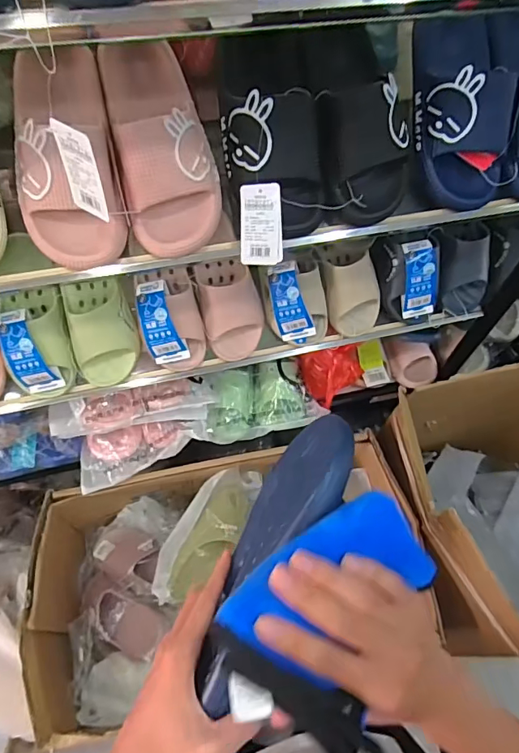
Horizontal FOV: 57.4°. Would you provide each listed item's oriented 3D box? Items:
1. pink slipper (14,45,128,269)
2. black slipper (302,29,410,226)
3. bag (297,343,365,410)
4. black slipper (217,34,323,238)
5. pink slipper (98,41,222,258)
[{"bbox_3d":[-0.211,-0.240,0.518,0.105,0.056,0.229,-4,99,-6],"label":"pink slipper"},{"bbox_3d":[0.123,-0.307,0.564,0.106,0.063,0.224,-17,96,-13],"label":"black slipper"},{"bbox_3d":[0.160,-0.011,0.995,0.132,0.091,0.111,-6,60,-7],"label":"bag"},{"bbox_3d":[0.014,-0.285,0.564,0.114,0.229,0.090,-7,19,-2],"label":"black slipper"},{"bbox_3d":[-0.109,-0.266,0.536,0.105,0.069,0.234,-14,91,-12],"label":"pink slipper"}]

